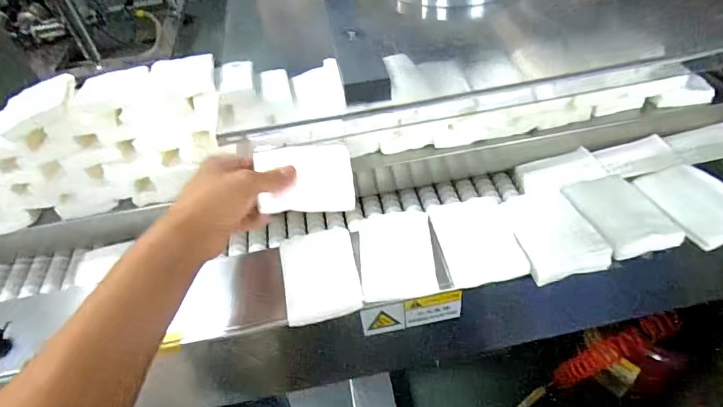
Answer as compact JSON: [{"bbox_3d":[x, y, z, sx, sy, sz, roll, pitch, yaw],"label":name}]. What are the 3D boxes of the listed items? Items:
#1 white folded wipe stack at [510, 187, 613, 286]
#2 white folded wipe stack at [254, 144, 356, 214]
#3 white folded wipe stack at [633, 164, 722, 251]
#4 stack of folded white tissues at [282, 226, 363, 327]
[{"bbox_3d":[0.194,0.028,0.447,0.071,0.025,0.098,-8,46,-1],"label":"white folded wipe stack"},{"bbox_3d":[-0.059,-0.028,0.481,0.101,0.009,0.078,-4,68,-17],"label":"white folded wipe stack"},{"bbox_3d":[0.344,-0.002,0.460,0.078,0.013,0.099,-17,47,-9],"label":"white folded wipe stack"},{"bbox_3d":[-0.042,0.070,0.450,0.073,0.006,0.103,-12,46,-4],"label":"stack of folded white tissues"}]

